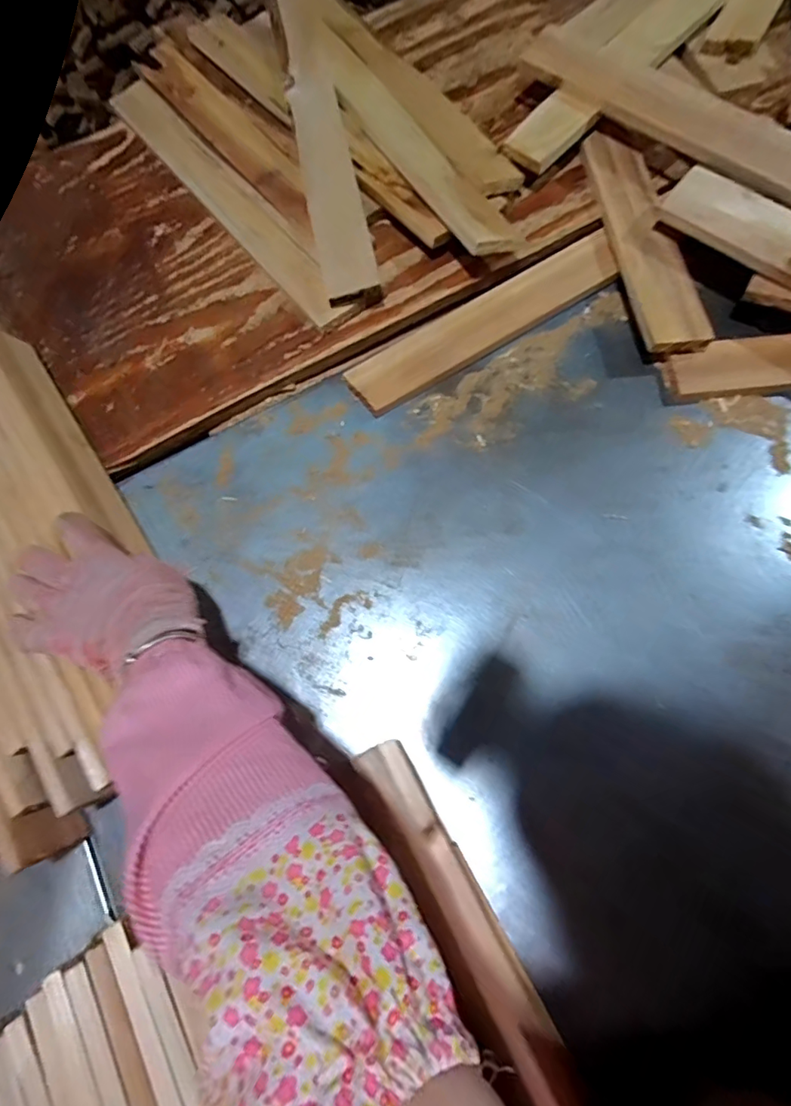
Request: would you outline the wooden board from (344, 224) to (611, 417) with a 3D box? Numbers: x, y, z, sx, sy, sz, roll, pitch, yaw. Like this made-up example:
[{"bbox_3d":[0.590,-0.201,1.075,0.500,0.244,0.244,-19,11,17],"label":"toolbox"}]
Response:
[{"bbox_3d":[0.098,-0.251,0.554,0.314,0.019,0.067,-32,76,-7],"label":"wooden board"}]

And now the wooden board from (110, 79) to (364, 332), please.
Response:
[{"bbox_3d":[-0.207,-0.433,0.614,0.056,0.012,0.488,-39,74,-5],"label":"wooden board"}]

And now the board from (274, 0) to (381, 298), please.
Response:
[{"bbox_3d":[-0.091,-0.520,0.611,0.061,0.022,0.520,-10,73,0],"label":"board"}]

